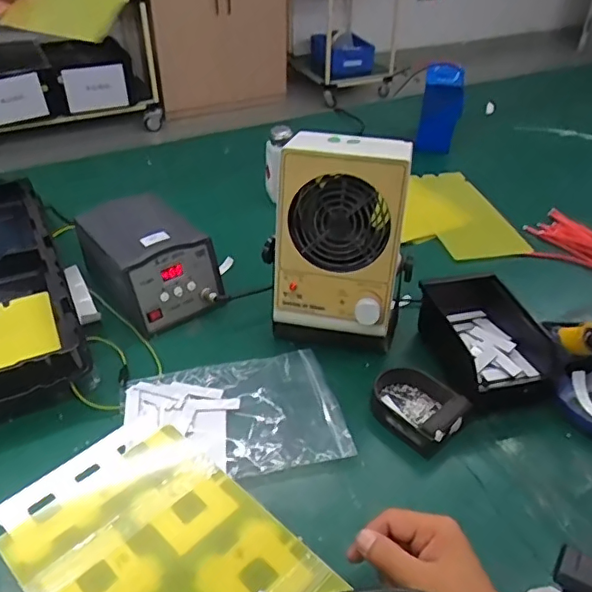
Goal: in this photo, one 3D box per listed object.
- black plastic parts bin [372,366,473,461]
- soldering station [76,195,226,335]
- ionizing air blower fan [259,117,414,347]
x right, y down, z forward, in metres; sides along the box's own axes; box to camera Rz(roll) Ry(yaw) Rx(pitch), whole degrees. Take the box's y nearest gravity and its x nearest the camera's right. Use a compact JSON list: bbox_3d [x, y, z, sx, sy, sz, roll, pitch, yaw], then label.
[{"bbox_3d":[0.132,0.122,0.629,0.078,0.032,0.106,-30,48,-34],"label":"black plastic parts bin"},{"bbox_3d":[-0.201,-0.055,0.771,0.134,0.117,0.196,-26,46,-30],"label":"soldering station"},{"bbox_3d":[0.054,-0.057,0.673,0.160,0.244,0.104,13,40,14],"label":"ionizing air blower fan"}]

